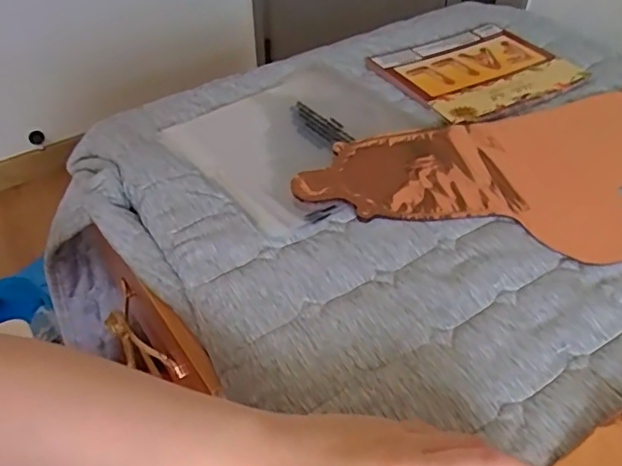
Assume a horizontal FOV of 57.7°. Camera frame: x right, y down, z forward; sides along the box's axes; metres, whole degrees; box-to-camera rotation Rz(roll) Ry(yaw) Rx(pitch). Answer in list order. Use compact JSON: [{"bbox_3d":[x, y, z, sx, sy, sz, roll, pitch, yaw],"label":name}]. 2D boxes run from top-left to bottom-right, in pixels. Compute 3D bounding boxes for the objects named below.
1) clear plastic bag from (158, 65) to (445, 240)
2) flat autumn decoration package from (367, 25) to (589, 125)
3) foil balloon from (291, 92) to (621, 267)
[{"bbox_3d":[0.004,-0.100,0.563,0.238,0.010,0.209,-31,51,-27],"label":"clear plastic bag"},{"bbox_3d":[0.193,-0.190,0.656,0.194,0.008,0.165,-22,47,-20],"label":"flat autumn decoration package"},{"bbox_3d":[0.209,-0.054,0.508,0.423,0.013,0.200,-9,44,-7],"label":"foil balloon"}]

